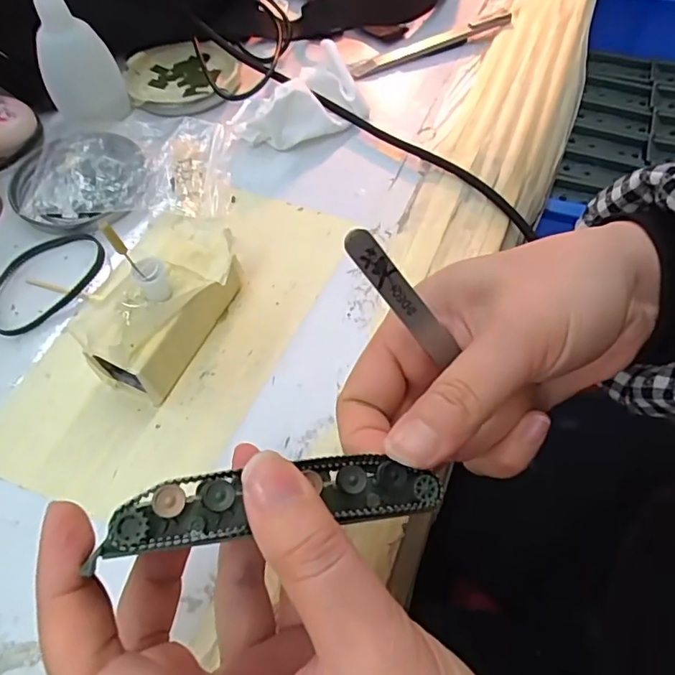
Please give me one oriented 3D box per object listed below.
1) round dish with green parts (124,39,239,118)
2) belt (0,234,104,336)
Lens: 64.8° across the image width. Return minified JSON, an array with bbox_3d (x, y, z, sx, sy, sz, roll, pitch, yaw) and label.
[{"bbox_3d":[-0.109,-0.179,0.372,0.080,0.016,0.076,0,60,1],"label":"round dish with green parts"},{"bbox_3d":[-0.161,-0.033,0.291,0.048,0.004,0.069,39,67,21],"label":"belt"}]

